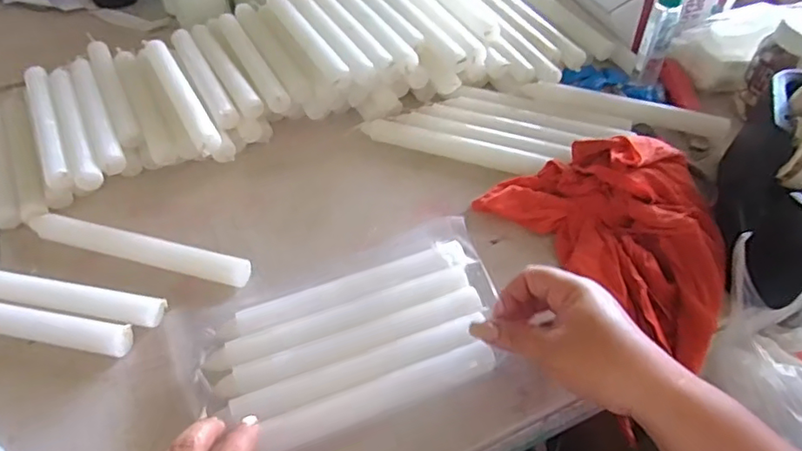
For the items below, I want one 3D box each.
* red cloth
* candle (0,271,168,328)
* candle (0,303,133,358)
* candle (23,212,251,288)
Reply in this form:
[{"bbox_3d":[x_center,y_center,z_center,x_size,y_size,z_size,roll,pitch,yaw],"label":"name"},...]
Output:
[{"bbox_3d":[0.188,0.014,0.453,0.169,0.052,0.193,-15,51,-13],"label":"red cloth"},{"bbox_3d":[-0.280,0.053,0.443,0.196,0.016,0.025,9,50,8],"label":"candle"},{"bbox_3d":[-0.302,0.069,0.430,0.206,0.016,0.023,9,50,8],"label":"candle"},{"bbox_3d":[-0.223,0.018,0.476,0.203,0.019,0.023,13,50,11],"label":"candle"}]

